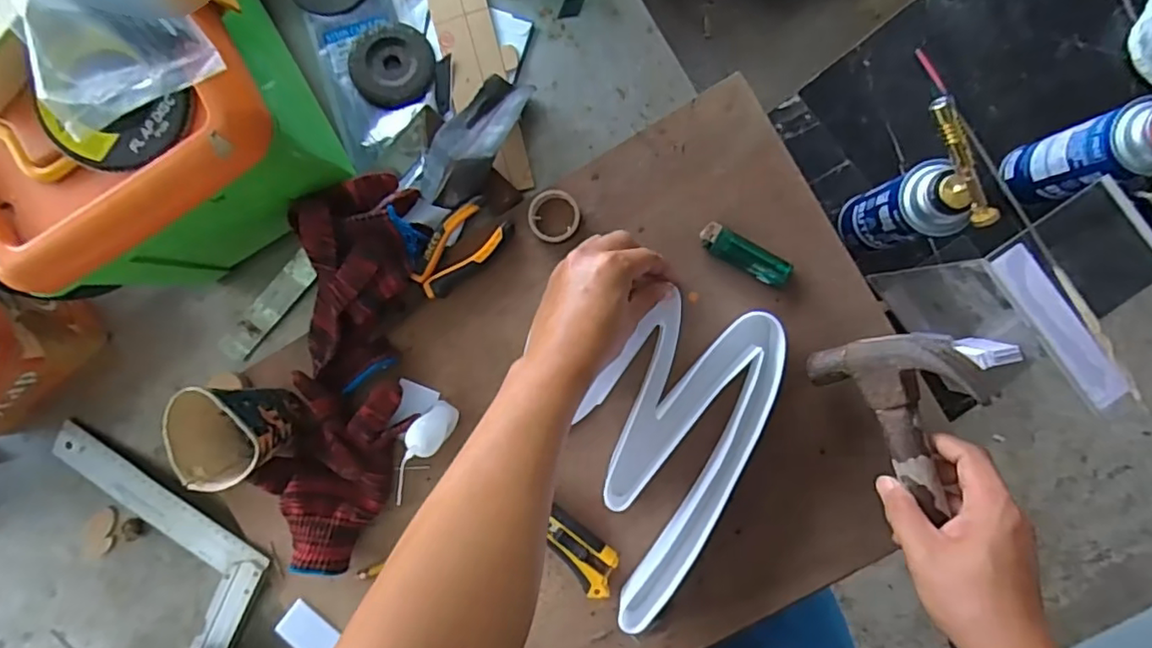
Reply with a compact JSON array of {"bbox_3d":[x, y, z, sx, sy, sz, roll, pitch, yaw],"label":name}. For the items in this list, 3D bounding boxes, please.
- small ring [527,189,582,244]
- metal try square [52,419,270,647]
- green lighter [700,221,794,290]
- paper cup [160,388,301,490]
[{"bbox_3d":[-0.019,-0.094,0.523,0.045,0.015,0.046,0,93,4],"label":"small ring"},{"bbox_3d":[-0.412,0.203,0.576,0.256,0.032,0.111,33,94,2],"label":"metal try square"},{"bbox_3d":[0.145,-0.058,0.510,0.082,0.010,0.024,31,94,2],"label":"green lighter"},{"bbox_3d":[-0.280,0.088,0.506,0.069,0.085,0.079,-13,92,5],"label":"paper cup"}]

